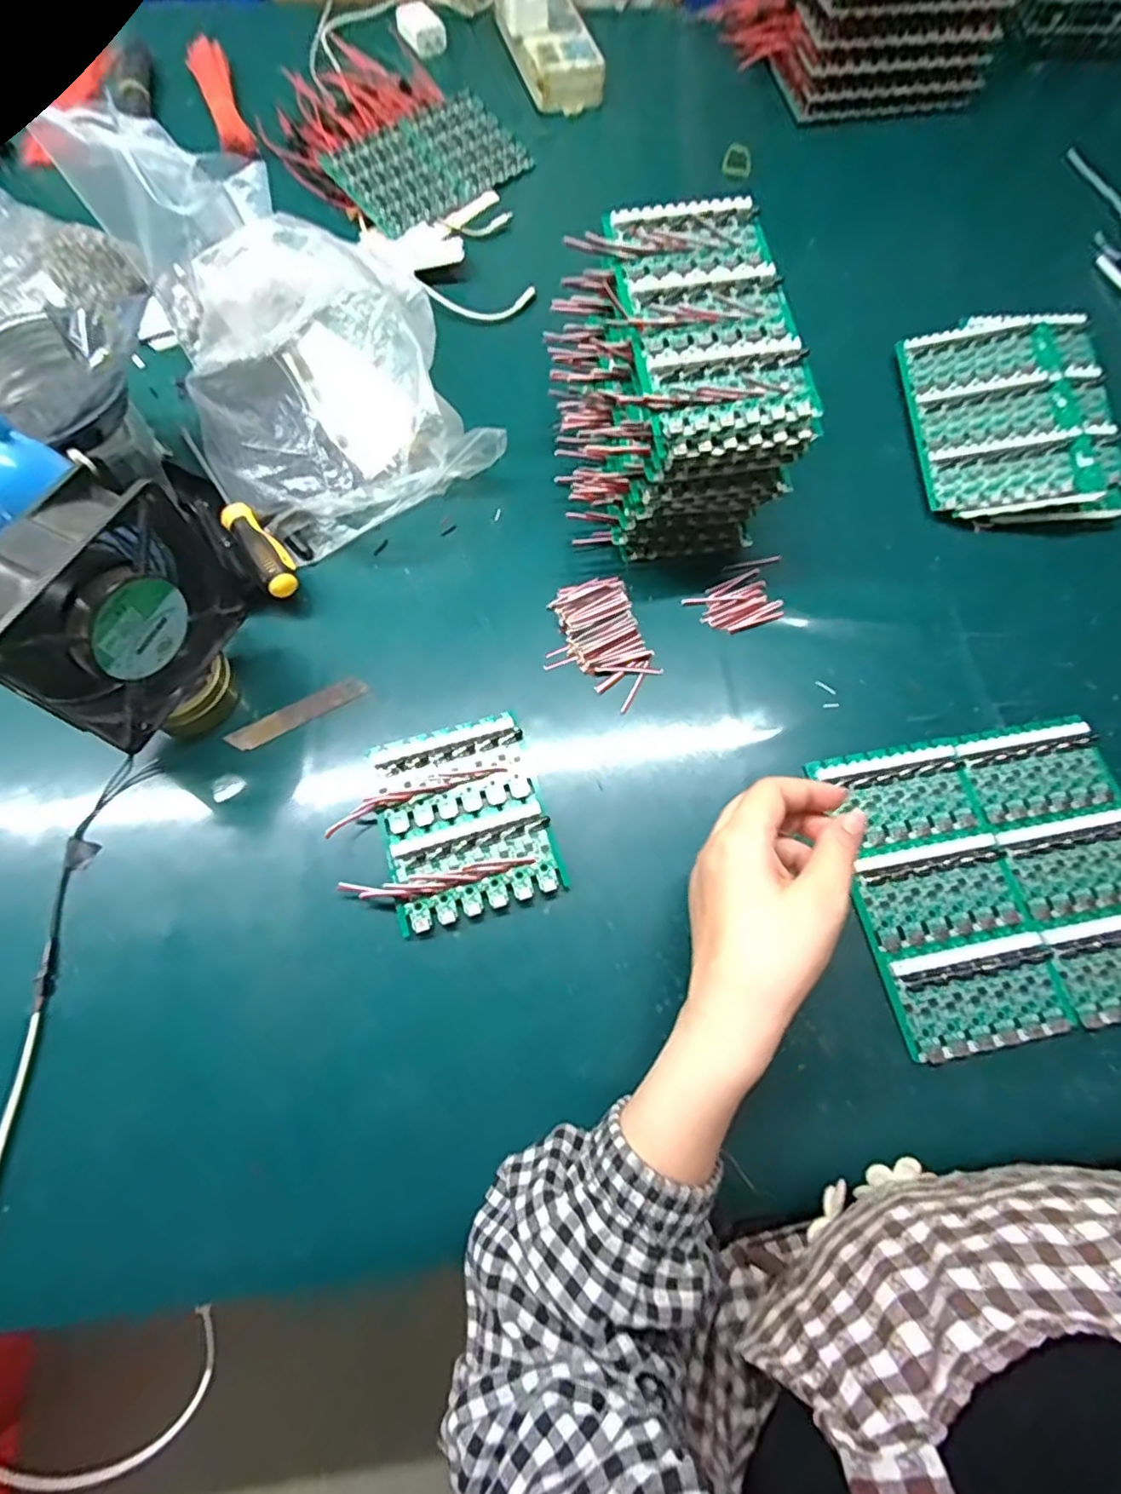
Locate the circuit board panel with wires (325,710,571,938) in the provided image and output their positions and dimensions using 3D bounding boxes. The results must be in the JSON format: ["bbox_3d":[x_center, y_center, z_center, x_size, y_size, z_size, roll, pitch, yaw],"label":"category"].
[{"bbox_3d":[-0.073,0.048,0.395,0.125,0.010,0.124,-16,72,-8],"label":"circuit board panel with wires"}]

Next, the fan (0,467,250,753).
[{"bbox_3d":[-0.252,-0.075,0.345,0.044,0.115,0.120,25,71,7],"label":"fan"}]

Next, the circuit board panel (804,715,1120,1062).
[{"bbox_3d":[0.286,0.080,0.392,0.196,0.013,0.184,-9,71,-6],"label":"circuit board panel"}]

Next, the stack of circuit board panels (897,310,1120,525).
[{"bbox_3d":[0.389,-0.286,0.525,0.161,0.040,0.212,0,70,-2],"label":"stack of circuit board panels"}]

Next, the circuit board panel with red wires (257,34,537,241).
[{"bbox_3d":[-0.181,-0.630,0.628,0.235,0.030,0.190,39,74,12],"label":"circuit board panel with red wires"}]

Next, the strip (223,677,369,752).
[{"bbox_3d":[-0.183,-0.024,0.429,0.096,0.004,0.019,-30,72,-14],"label":"strip"}]

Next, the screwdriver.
[{"bbox_3d":[-0.251,-0.186,0.464,0.026,0.026,0.193,-35,74,-13],"label":"screwdriver"}]

